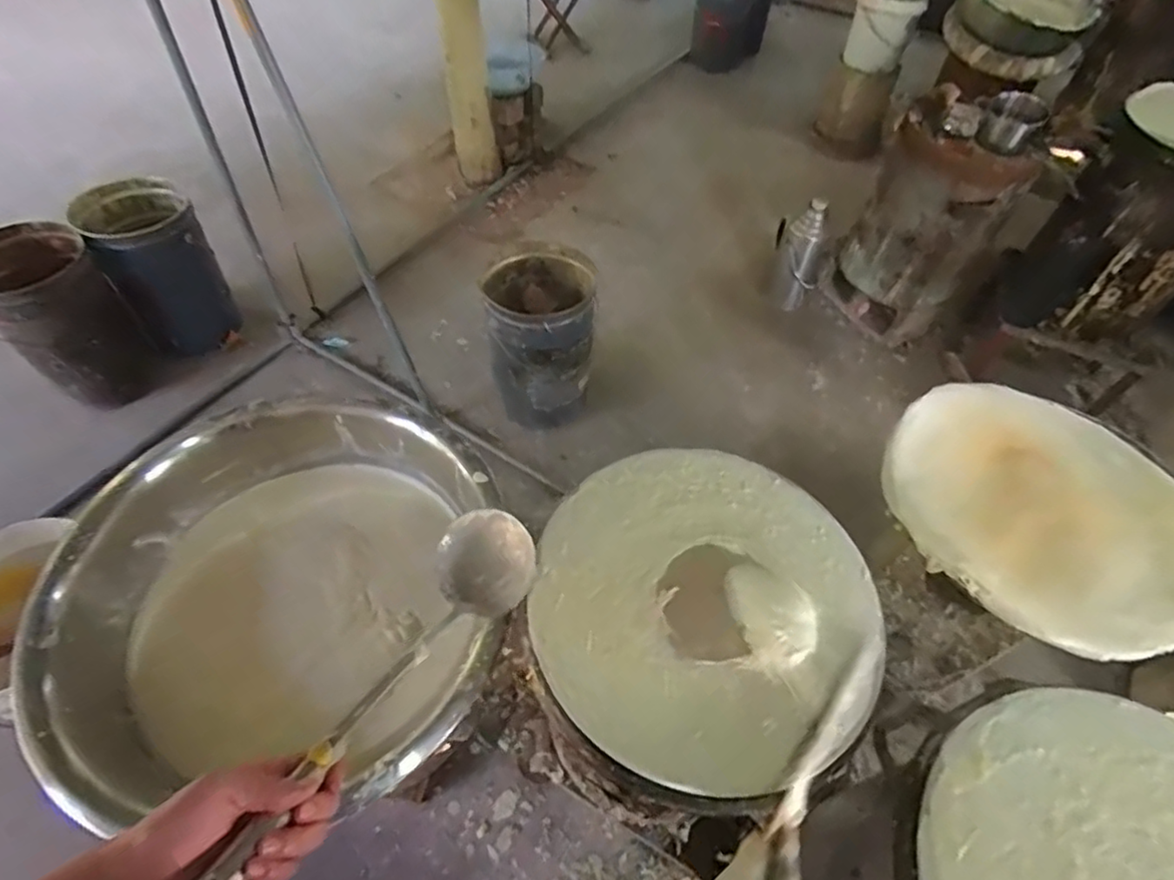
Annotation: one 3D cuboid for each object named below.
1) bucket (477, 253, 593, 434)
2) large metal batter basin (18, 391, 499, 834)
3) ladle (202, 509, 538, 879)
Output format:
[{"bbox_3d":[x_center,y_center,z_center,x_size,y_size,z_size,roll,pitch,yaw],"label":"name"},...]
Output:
[{"bbox_3d":[-0.117,-0.265,1.688,0.267,0.380,0.284,1,53,-2],"label":"bucket"},{"bbox_3d":[-0.399,0.193,0.813,0.512,0.153,0.508,-5,53,-6],"label":"large metal batter basin"},{"bbox_3d":[-0.155,0.176,0.468,0.089,0.065,0.340,24,36,15],"label":"ladle"}]

